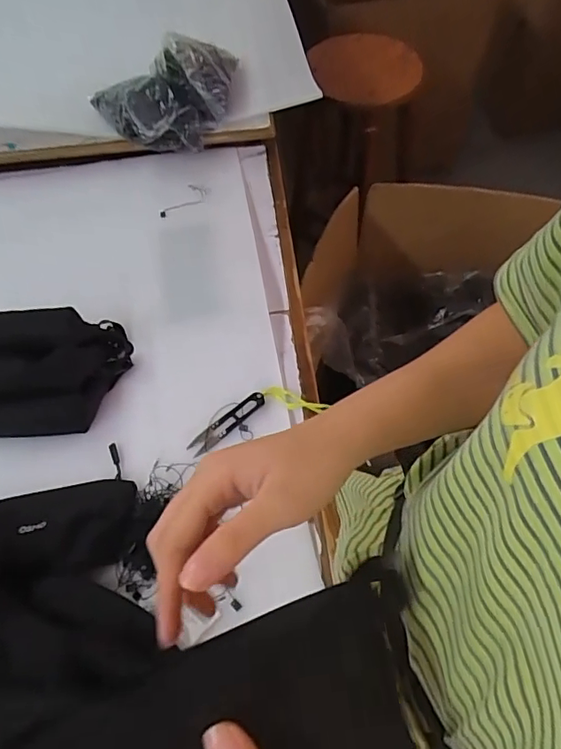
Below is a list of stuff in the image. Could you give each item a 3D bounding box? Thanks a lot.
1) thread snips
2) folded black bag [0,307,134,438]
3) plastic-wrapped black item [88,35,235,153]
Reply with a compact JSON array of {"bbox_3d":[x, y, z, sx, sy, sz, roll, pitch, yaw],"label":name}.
[{"bbox_3d":[-0.061,0.055,0.608,0.102,0.011,0.024,-35,65,-17],"label":"thread snips"},{"bbox_3d":[-0.288,-0.004,0.609,0.209,0.064,0.137,-7,60,-3],"label":"folded black bag"},{"bbox_3d":[-0.170,-0.415,0.803,0.218,0.125,0.147,-14,60,-6],"label":"plastic-wrapped black item"}]

